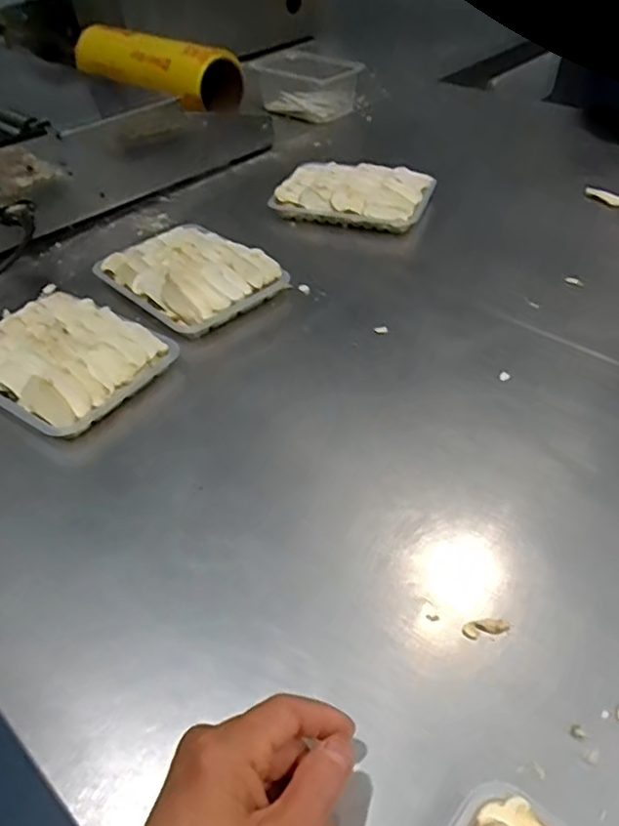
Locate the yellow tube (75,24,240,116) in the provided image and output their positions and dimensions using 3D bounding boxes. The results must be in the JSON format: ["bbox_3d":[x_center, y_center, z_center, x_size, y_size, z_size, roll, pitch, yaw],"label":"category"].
[{"bbox_3d":[-0.244,-0.545,0.970,0.344,0.089,0.102,35,57,30],"label":"yellow tube"}]

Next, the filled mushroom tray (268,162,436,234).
[{"bbox_3d":[0.055,-0.274,0.762,0.182,0.034,0.112,11,46,15],"label":"filled mushroom tray"}]

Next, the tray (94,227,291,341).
[{"bbox_3d":[-0.127,-0.147,0.649,0.138,0.034,0.178,-35,52,-28],"label":"tray"}]

